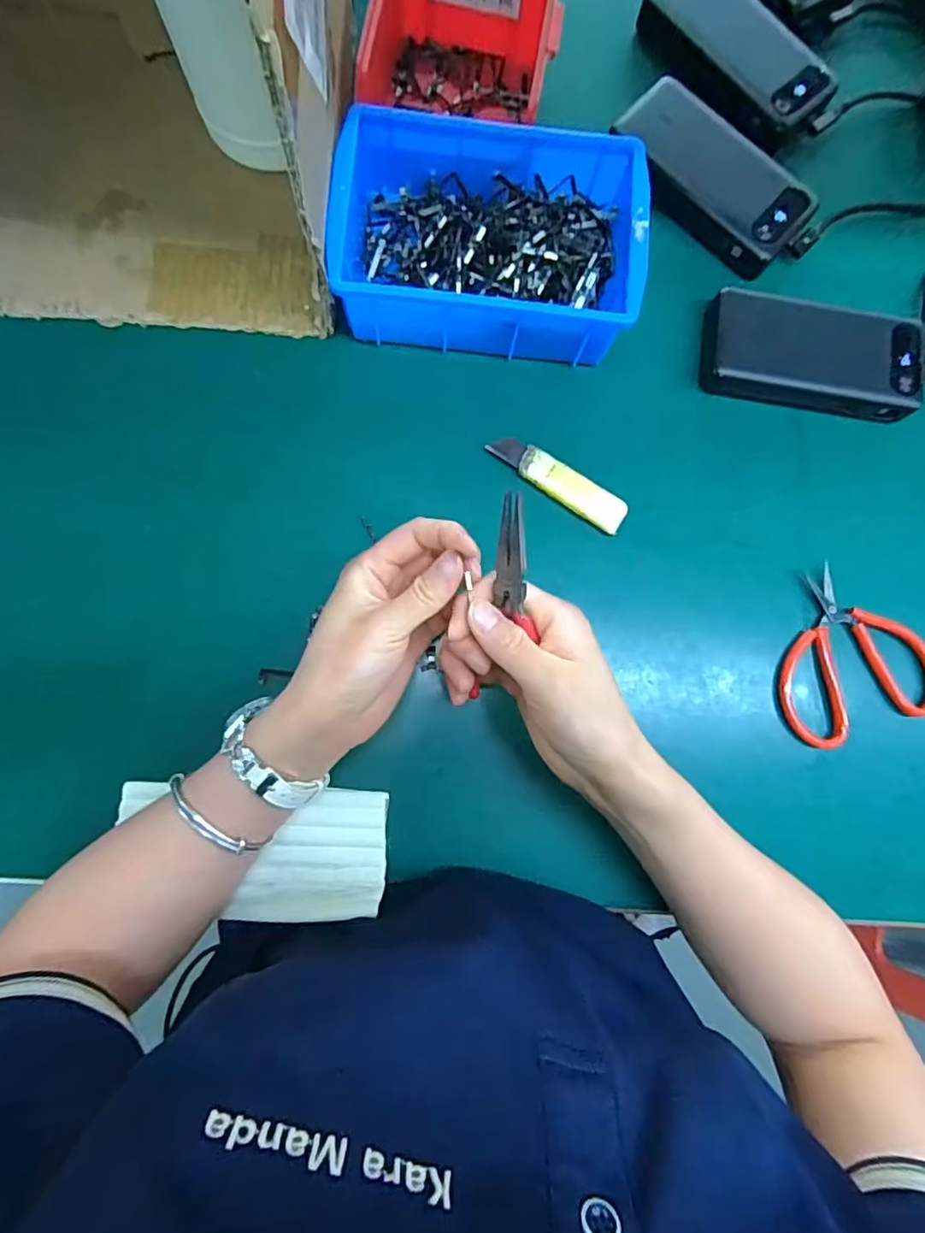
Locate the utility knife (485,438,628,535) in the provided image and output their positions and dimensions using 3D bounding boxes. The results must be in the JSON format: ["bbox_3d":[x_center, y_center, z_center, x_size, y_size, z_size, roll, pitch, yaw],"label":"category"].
[{"bbox_3d":[0.067,-0.095,0.413,0.105,0.009,0.024,33,82,1],"label":"utility knife"}]

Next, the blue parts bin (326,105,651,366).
[{"bbox_3d":[0.017,-0.257,0.405,0.201,0.062,0.144,4,82,-3],"label":"blue parts bin"}]

